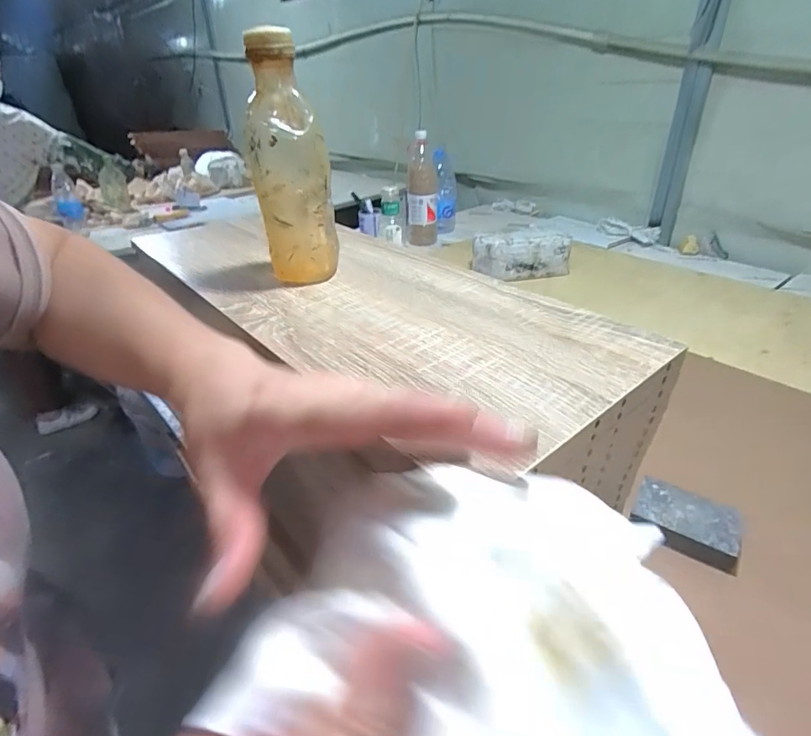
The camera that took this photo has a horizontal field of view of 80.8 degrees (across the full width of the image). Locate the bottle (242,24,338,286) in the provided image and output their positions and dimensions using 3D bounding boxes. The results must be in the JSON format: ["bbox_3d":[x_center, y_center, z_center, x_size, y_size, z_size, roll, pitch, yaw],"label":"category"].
[{"bbox_3d":[-0.105,-0.188,0.450,0.078,0.203,0.078,-9,32,-12],"label":"bottle"}]

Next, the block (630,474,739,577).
[{"bbox_3d":[0.295,0.162,0.504,0.097,0.027,0.074,16,36,26],"label":"block"}]

